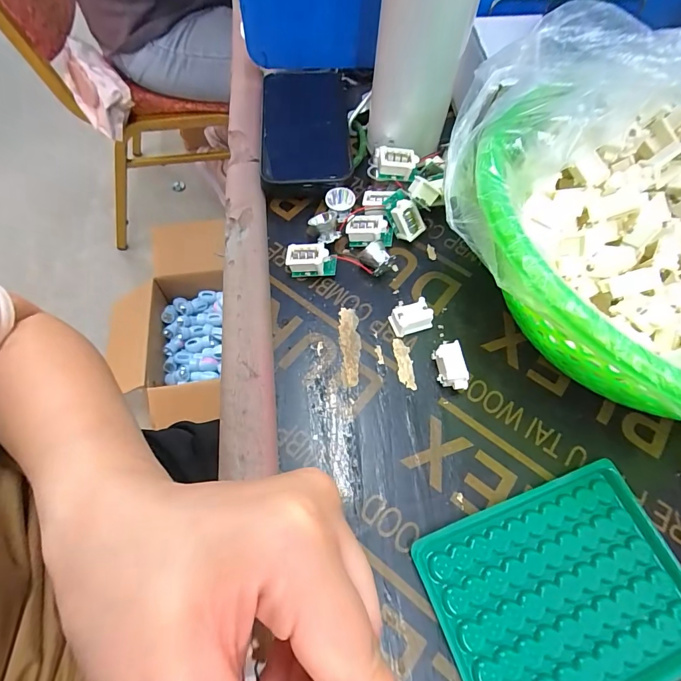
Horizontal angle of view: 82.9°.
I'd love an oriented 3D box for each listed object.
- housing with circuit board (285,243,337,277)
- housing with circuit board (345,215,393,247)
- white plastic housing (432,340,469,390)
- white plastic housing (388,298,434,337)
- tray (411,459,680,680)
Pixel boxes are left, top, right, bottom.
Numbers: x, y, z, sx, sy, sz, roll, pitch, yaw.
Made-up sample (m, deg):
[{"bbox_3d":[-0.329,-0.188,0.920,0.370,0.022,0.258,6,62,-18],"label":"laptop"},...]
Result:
[{"bbox_3d":[-0.021,-0.058,0.281,0.034,0.020,0.016,6,62,1],"label":"housing with circuit board"},{"bbox_3d":[0.022,-0.083,0.294,0.034,0.017,0.020,10,62,3],"label":"housing with circuit board"},{"bbox_3d":[0.070,0.017,0.246,0.017,0.019,0.029,-2,62,-3],"label":"white plastic housing"},{"bbox_3d":[0.048,-0.015,0.264,0.028,0.015,0.017,-18,64,-11],"label":"white plastic housing"},{"bbox_3d":[0.112,0.128,0.195,0.128,0.014,0.093,-17,64,-11],"label":"tray"}]

